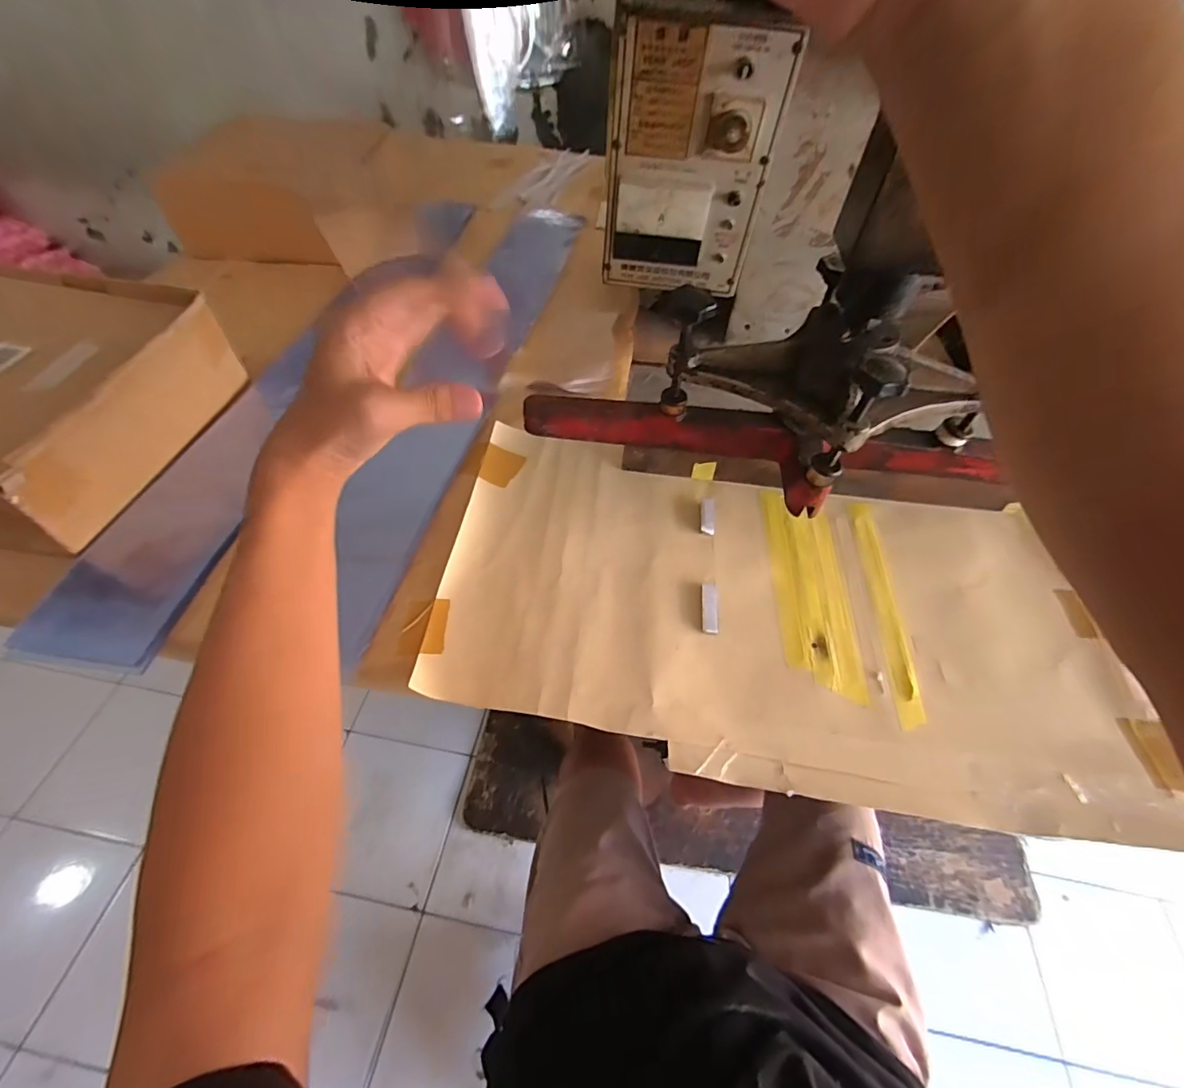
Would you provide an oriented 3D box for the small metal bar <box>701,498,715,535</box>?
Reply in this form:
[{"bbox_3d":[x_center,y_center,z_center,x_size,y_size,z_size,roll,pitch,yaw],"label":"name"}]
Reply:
[{"bbox_3d":[0.106,-0.025,0.465,0.013,0.005,0.043,8,53,2],"label":"small metal bar"}]

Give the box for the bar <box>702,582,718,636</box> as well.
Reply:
[{"bbox_3d":[0.093,0.051,0.406,0.012,0.009,0.045,7,53,2],"label":"bar"}]

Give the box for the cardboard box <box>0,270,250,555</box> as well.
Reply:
[{"bbox_3d":[-0.531,-0.143,0.460,0.323,0.084,0.294,7,53,2],"label":"cardboard box"}]

